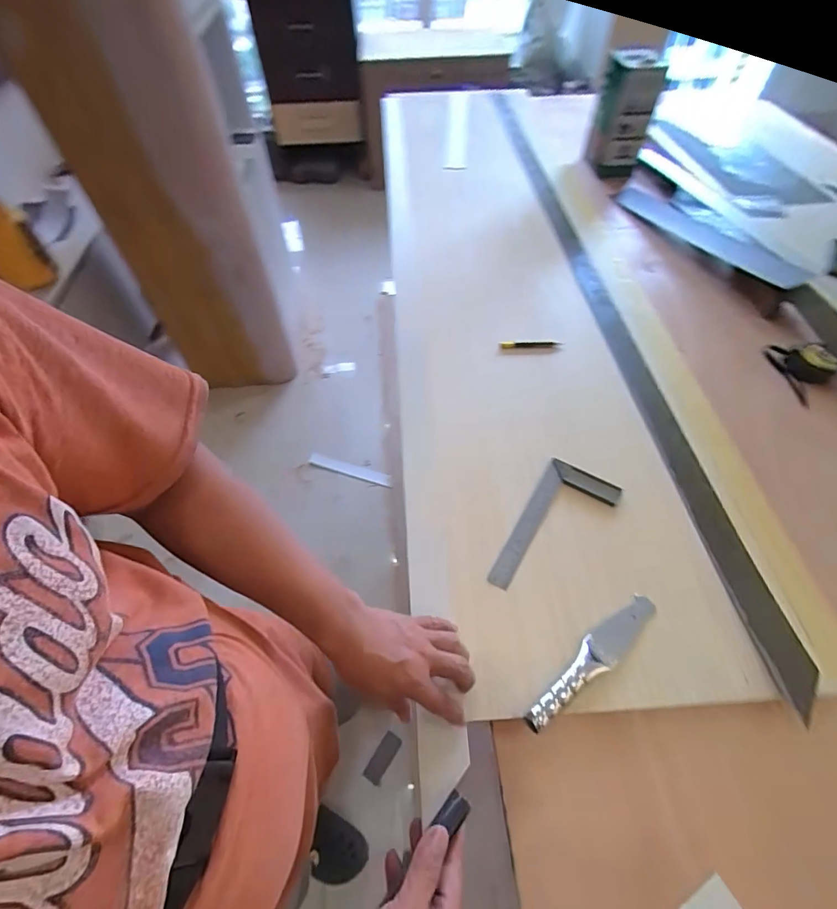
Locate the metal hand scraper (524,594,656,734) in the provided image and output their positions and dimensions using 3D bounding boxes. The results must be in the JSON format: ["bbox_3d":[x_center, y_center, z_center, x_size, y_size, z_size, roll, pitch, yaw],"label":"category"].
[{"bbox_3d":[0.187,0.216,0.460,0.200,0.015,0.036,-30,60,-19],"label":"metal hand scraper"}]

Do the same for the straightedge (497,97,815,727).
[{"bbox_3d":[0.335,-0.439,0.927,0.055,0.006,1.668,-1,54,-4],"label":"straightedge"}]

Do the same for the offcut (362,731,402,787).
[{"bbox_3d":[-0.088,0.748,1.064,0.048,0.009,0.110,25,59,17],"label":"offcut"}]

